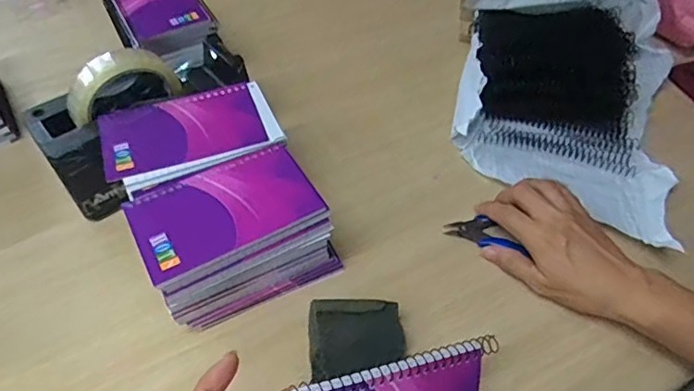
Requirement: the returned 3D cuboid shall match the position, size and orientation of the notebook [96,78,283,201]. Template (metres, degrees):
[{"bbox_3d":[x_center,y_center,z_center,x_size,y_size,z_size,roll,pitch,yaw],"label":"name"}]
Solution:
[{"bbox_3d":[-0.131,-0.055,0.438,0.137,0.007,0.091,-21,54,-16],"label":"notebook"}]

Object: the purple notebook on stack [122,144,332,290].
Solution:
[{"bbox_3d":[-0.091,0.009,0.390,0.130,0.005,0.079,-24,55,-18],"label":"purple notebook on stack"}]

